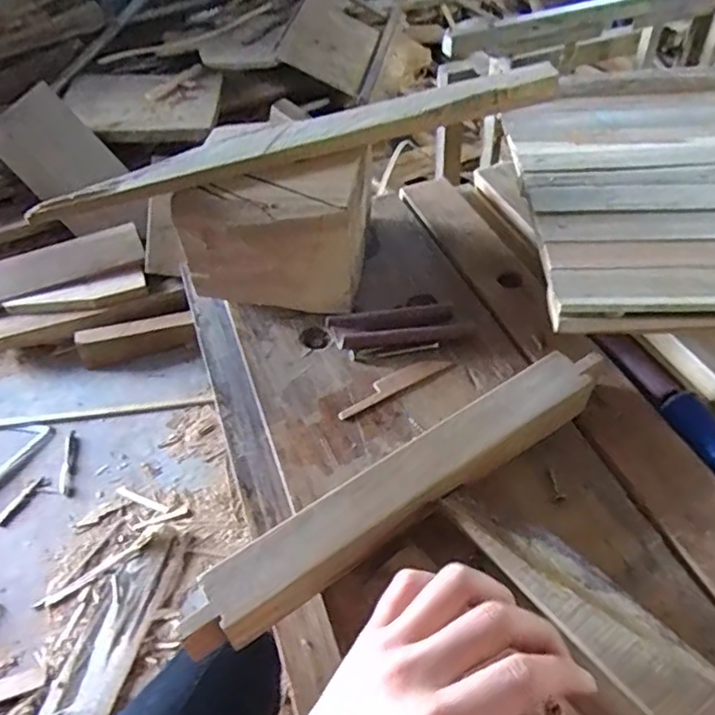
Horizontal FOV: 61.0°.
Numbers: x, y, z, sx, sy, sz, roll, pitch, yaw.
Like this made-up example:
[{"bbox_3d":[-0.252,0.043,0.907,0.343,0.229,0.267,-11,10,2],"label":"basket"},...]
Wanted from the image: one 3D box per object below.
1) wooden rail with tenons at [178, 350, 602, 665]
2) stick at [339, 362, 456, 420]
[{"bbox_3d":[0.031,0.082,0.378,0.294,0.036,0.037,-29,51,-20],"label":"wooden rail with tenons"},{"bbox_3d":[0.027,0.020,0.460,0.095,0.004,0.017,-24,49,-17],"label":"stick"}]

